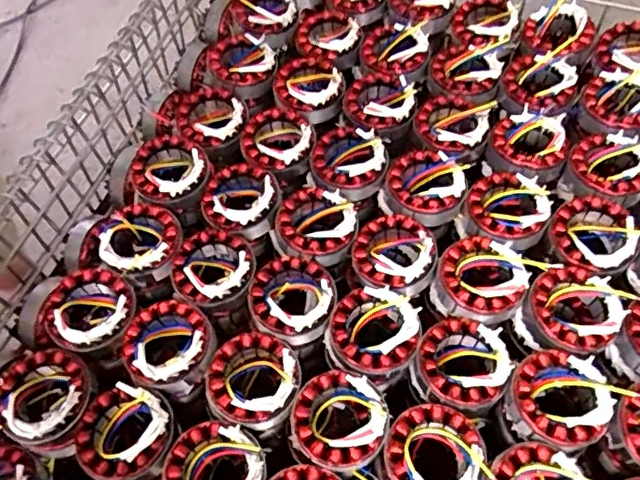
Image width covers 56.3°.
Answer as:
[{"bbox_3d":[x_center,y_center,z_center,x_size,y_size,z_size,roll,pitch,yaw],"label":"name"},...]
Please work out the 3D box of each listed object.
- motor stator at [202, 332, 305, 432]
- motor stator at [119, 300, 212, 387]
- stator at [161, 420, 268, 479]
[{"bbox_3d":[-0.065,0.134,0.574,0.085,0.049,0.086,-2,60,3],"label":"motor stator"},{"bbox_3d":[-0.152,0.101,0.588,0.084,0.039,0.084,-2,60,3],"label":"motor stator"},{"bbox_3d":[-0.094,0.217,0.538,0.086,0.054,0.094,29,66,18],"label":"stator"}]

